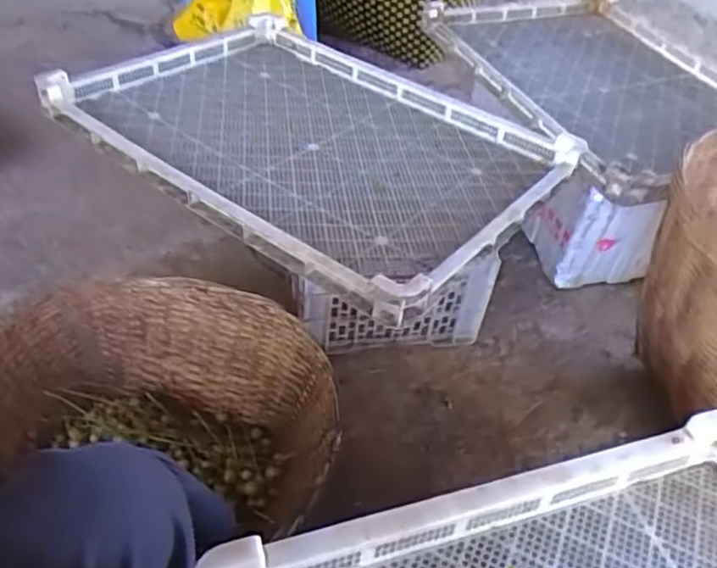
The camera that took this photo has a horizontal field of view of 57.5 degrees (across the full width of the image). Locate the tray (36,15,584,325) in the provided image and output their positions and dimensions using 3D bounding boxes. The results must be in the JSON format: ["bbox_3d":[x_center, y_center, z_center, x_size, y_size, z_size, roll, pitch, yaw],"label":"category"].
[{"bbox_3d":[-0.082,-0.261,1.163,0.784,0.088,0.576,30,48,25],"label":"tray"}]

